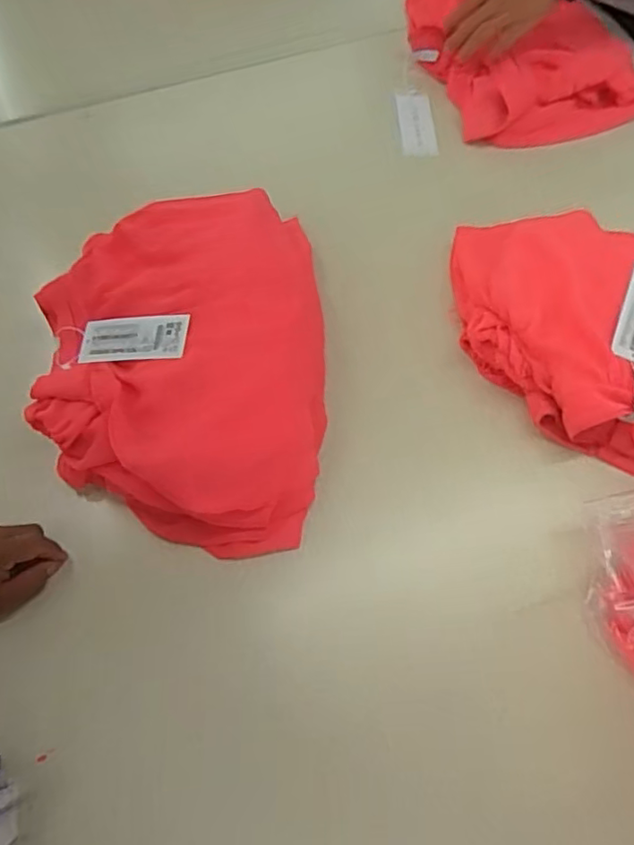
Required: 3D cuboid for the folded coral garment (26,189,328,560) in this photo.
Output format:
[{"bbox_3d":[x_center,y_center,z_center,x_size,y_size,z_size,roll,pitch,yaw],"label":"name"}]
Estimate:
[{"bbox_3d":[-0.142,-0.063,0.646,0.276,0.106,0.386,-7,65,-3],"label":"folded coral garment"}]

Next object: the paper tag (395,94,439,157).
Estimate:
[{"bbox_3d":[0.144,-0.435,0.875,0.049,0.008,0.108,-6,74,1],"label":"paper tag"}]

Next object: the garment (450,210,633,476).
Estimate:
[{"bbox_3d":[0.329,-0.093,0.680,0.400,0.072,0.253,21,67,10],"label":"garment"}]

